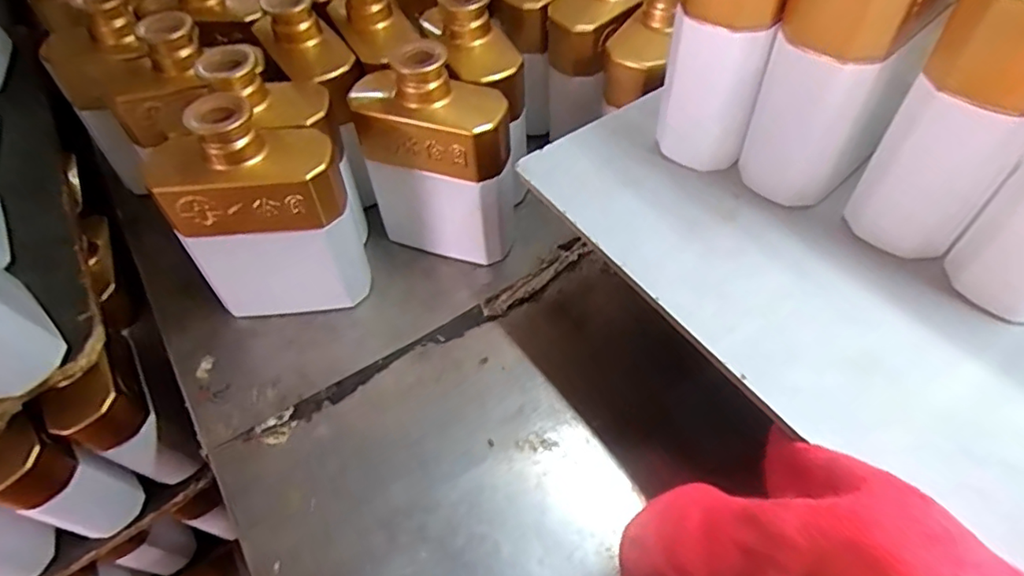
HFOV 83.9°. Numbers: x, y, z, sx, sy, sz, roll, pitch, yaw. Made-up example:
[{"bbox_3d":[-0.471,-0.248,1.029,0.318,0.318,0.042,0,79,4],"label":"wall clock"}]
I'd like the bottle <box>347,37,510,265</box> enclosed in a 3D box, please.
[{"bbox_3d":[-0.056,-0.092,0.428,0.115,0.165,0.056,18,56,18],"label":"bottle"}]

